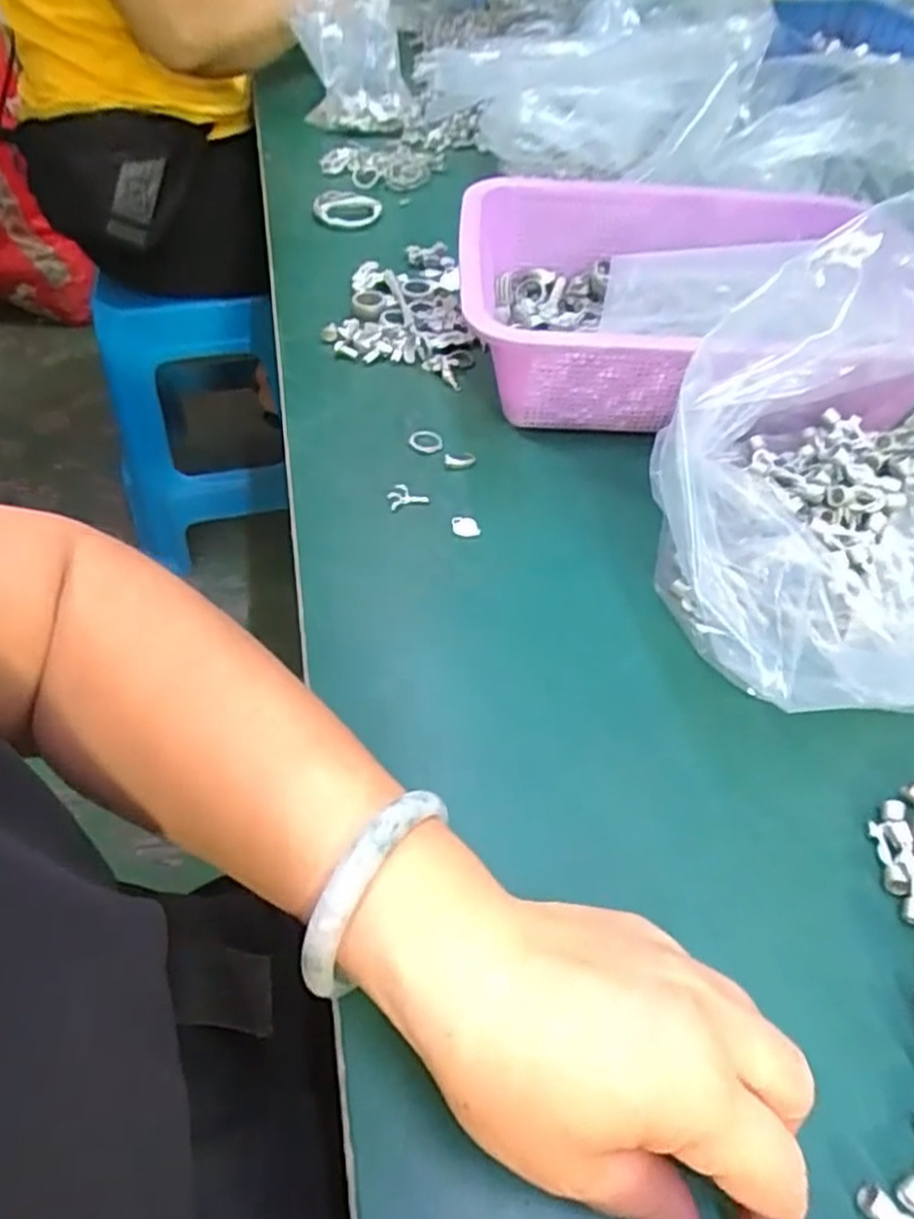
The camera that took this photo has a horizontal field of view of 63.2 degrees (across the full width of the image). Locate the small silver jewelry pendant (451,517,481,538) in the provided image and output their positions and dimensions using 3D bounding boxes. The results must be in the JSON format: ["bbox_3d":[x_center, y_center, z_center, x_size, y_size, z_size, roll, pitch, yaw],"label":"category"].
[{"bbox_3d":[0.005,-0.046,0.415,0.016,0.005,0.012,3,49,1],"label":"small silver jewelry pendant"}]

